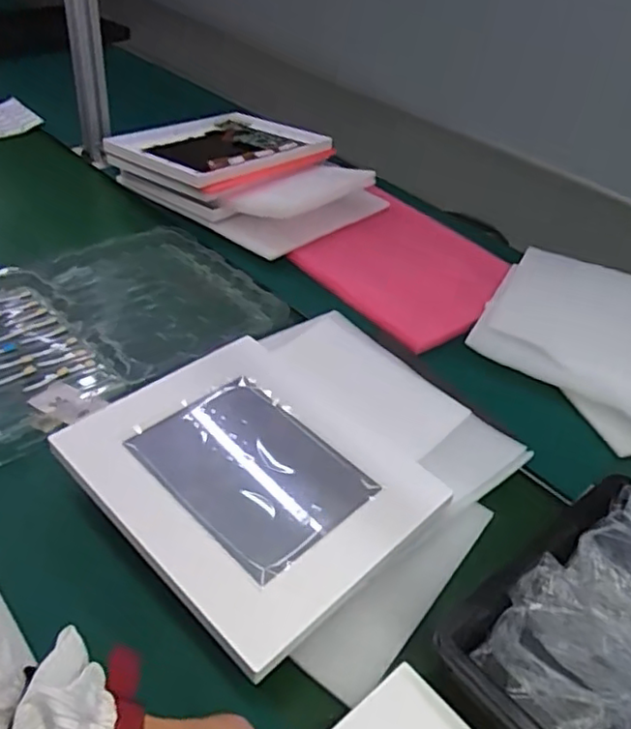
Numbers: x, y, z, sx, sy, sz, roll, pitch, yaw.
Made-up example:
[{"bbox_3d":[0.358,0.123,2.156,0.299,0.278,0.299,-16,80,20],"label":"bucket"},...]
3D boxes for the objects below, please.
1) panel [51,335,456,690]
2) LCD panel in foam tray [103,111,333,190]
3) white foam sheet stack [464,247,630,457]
[{"bbox_3d":[-0.060,0.097,0.624,0.251,0.019,0.302,-29,53,-35],"label":"panel"},{"bbox_3d":[-0.165,-0.376,1.134,0.304,0.034,0.248,-29,47,-36],"label":"LCD panel in foam tray"},{"bbox_3d":[0.422,-0.018,0.874,0.398,0.037,0.309,27,44,21],"label":"white foam sheet stack"}]

